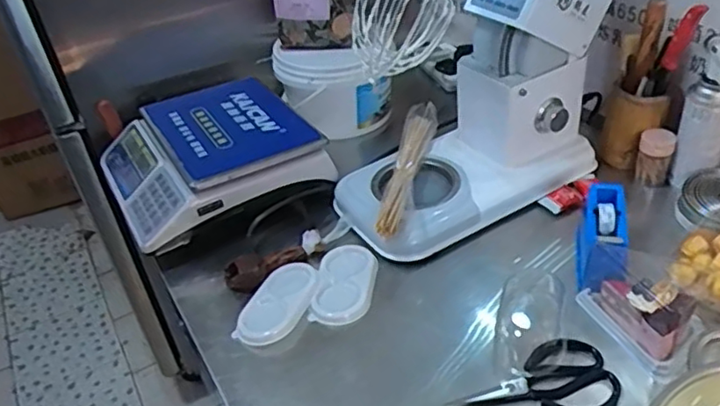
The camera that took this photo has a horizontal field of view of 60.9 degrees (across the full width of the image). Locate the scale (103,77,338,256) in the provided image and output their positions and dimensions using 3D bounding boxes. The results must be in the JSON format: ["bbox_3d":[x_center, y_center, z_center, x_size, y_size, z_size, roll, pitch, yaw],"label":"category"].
[{"bbox_3d":[-0.263,-0.085,1.062,0.326,0.107,0.309,-24,40,-21],"label":"scale"}]

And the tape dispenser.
[{"bbox_3d":[0.326,0.050,0.829,0.060,0.092,0.144,6,38,16],"label":"tape dispenser"}]

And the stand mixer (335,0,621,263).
[{"bbox_3d":[0.183,-0.252,0.884,0.488,0.518,0.216,-22,39,-19],"label":"stand mixer"}]

